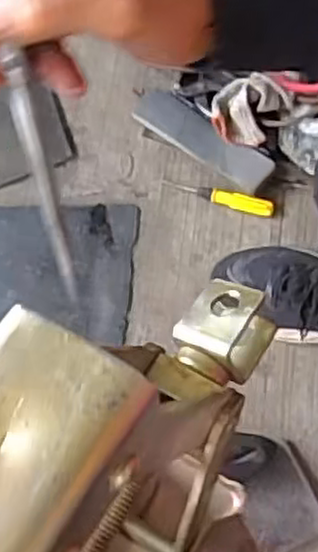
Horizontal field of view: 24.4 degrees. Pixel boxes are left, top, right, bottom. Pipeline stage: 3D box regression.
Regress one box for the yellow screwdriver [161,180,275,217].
[{"bbox_3d":[0.070,-0.098,0.892,0.141,0.022,0.020,17,72,22],"label":"yellow screwdriver"}]

